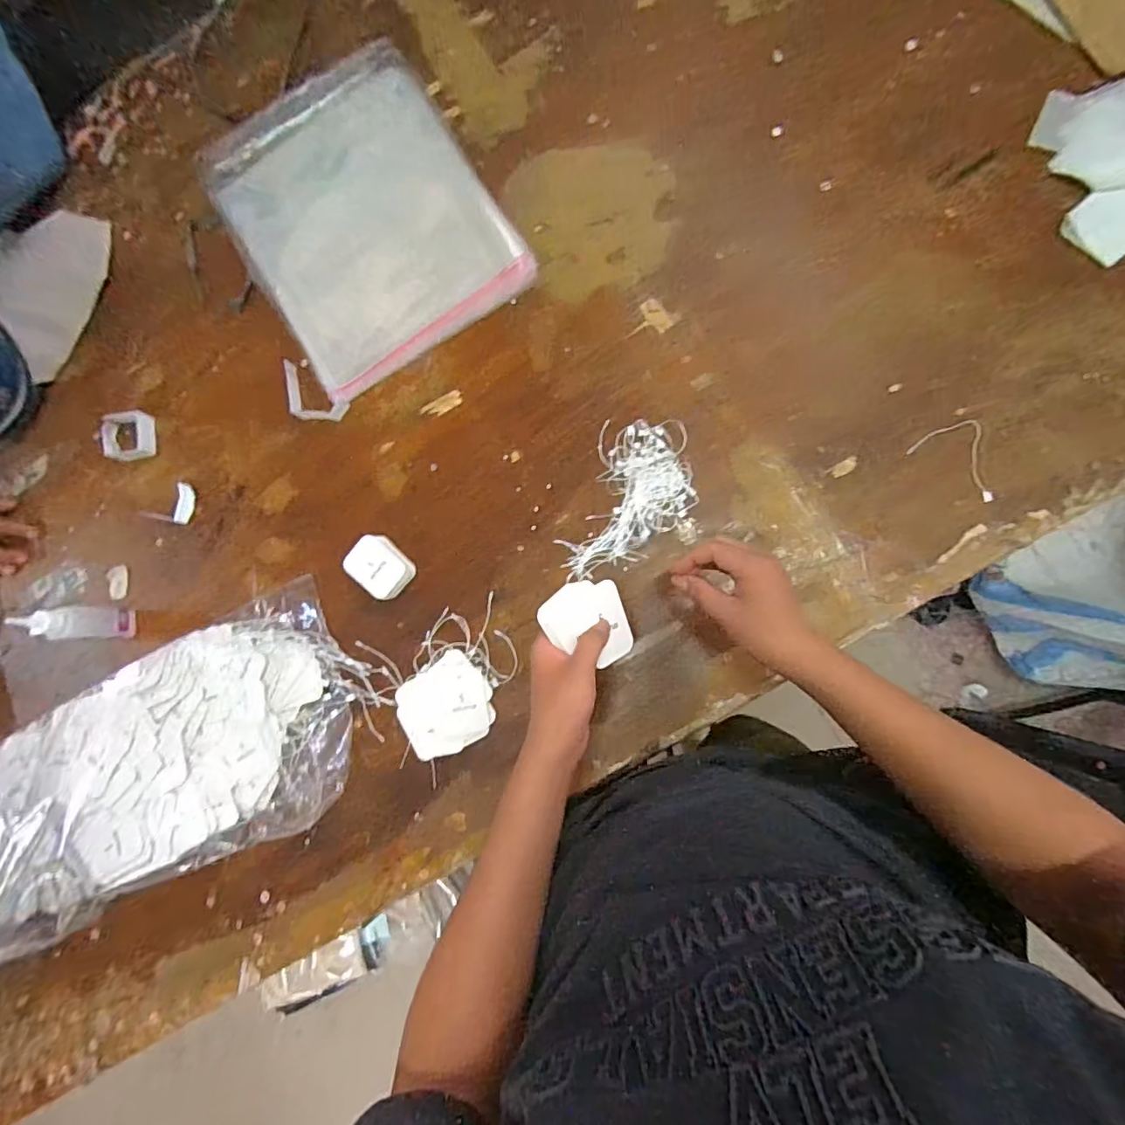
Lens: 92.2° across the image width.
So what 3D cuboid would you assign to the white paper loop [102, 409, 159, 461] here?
[{"bbox_3d":[-0.590,-0.174,0.736,0.072,0.016,0.068,-4,82,8],"label":"white paper loop"}]

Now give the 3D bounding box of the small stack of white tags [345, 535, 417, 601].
[{"bbox_3d":[-0.219,0.005,0.652,0.075,0.025,0.058,39,90,11],"label":"small stack of white tags"}]

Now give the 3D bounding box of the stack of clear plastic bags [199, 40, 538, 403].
[{"bbox_3d":[-0.268,-0.460,0.707,0.305,0.029,0.421,-31,80,4],"label":"stack of clear plastic bags"}]

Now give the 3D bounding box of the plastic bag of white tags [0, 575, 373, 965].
[{"bbox_3d":[-0.497,0.249,0.651,0.553,0.066,0.271,-27,80,4],"label":"plastic bag of white tags"}]

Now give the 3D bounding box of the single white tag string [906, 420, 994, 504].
[{"bbox_3d":[0.430,-0.116,0.575,0.094,0.006,0.067,39,90,10],"label":"single white tag string"}]

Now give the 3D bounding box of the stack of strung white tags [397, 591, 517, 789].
[{"bbox_3d":[-0.135,0.167,0.622,0.113,0.022,0.098,-36,79,3],"label":"stack of strung white tags"}]

